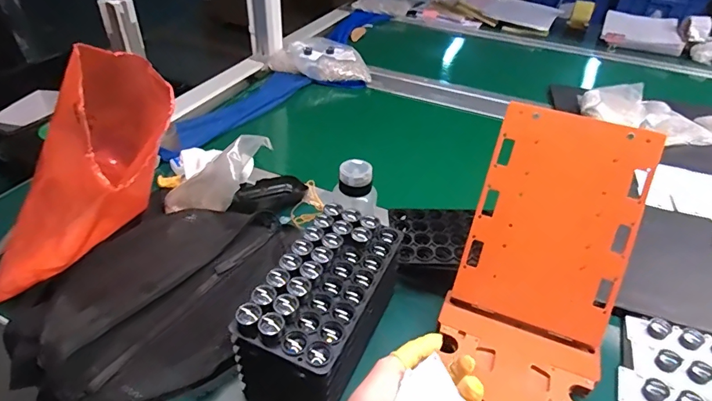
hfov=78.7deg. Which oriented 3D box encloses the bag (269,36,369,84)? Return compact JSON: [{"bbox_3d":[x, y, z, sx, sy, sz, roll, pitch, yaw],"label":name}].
[{"bbox_3d":[-0.092,-0.355,1.093,0.254,0.060,0.169,2,40,3],"label":"bag"}]

